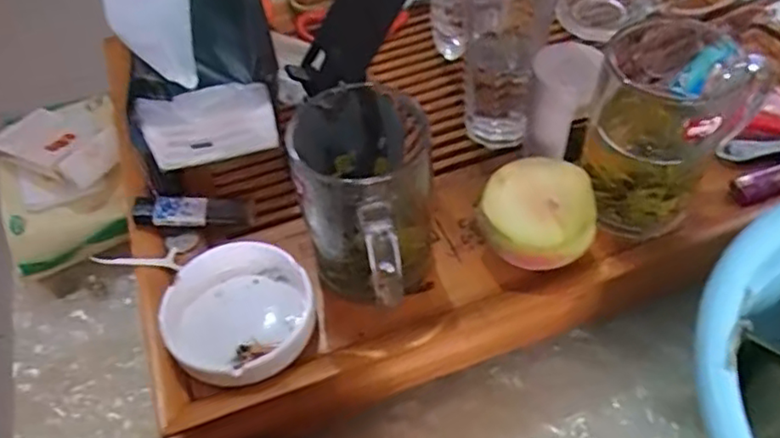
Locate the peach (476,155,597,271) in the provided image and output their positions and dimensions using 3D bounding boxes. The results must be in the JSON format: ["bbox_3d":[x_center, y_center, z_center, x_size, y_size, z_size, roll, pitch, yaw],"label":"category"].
[{"bbox_3d":[0.089,0.001,0.396,0.066,0.048,0.060,1,51,5],"label":"peach"}]

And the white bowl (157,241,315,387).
[{"bbox_3d":[-0.089,0.063,0.390,0.085,0.046,0.085,-2,51,3],"label":"white bowl"}]

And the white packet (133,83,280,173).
[{"bbox_3d":[-0.119,-0.060,0.423,0.084,0.063,0.015,-11,51,-4],"label":"white packet"}]

